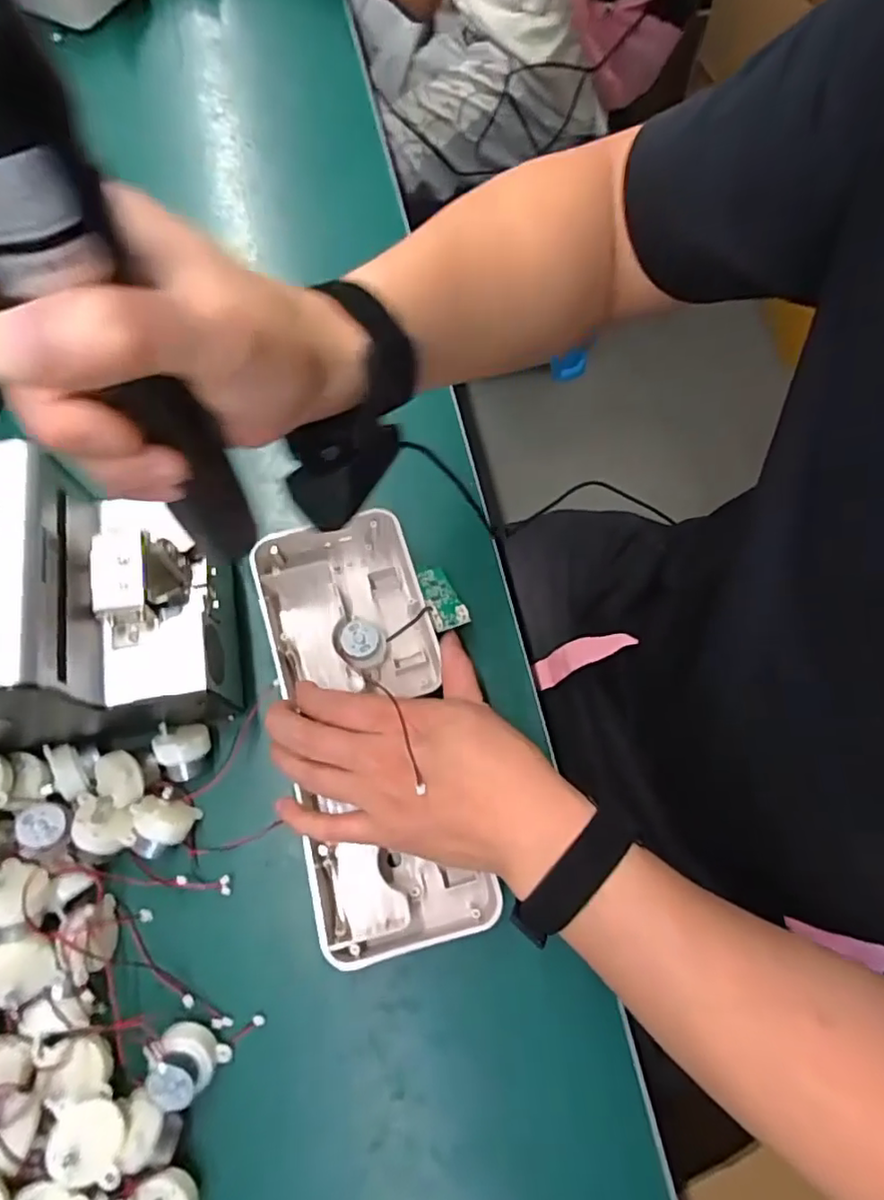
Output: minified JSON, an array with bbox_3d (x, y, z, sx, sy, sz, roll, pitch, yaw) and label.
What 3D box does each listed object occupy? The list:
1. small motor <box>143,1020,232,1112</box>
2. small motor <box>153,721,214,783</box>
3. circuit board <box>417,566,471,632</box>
[{"bbox_3d":[-0.139,0.245,0.328,0.035,0.036,0.019,39,110,6],"label":"small motor"},{"bbox_3d":[-0.158,0.094,0.384,0.030,0.031,0.034,-6,71,-4],"label":"small motor"},{"bbox_3d":[-0.002,-0.005,0.411,0.023,0.010,0.063,-16,41,-7],"label":"circuit board"}]

